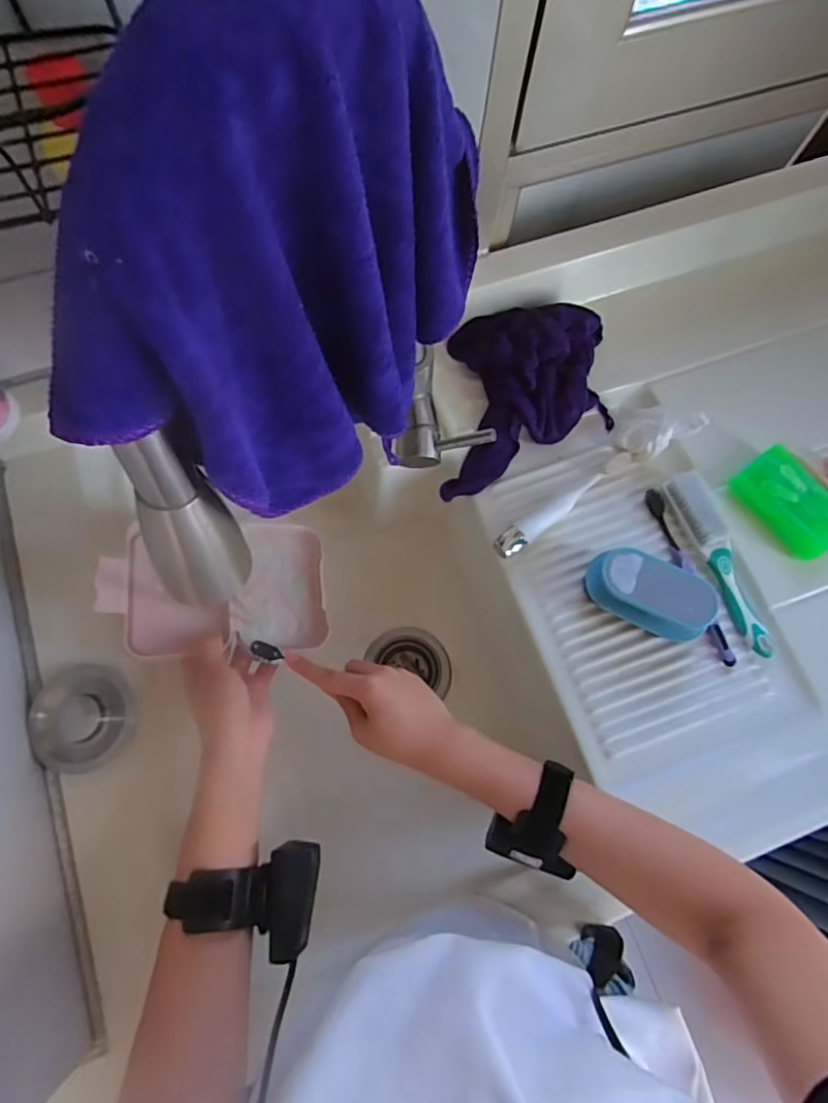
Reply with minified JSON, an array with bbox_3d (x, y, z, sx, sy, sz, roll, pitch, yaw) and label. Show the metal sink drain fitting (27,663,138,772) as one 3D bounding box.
[{"bbox_3d":[-0.277,0.139,0.457,0.081,0.032,0.082,1,74,-2],"label":"metal sink drain fitting"}]

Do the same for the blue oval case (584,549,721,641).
[{"bbox_3d":[0.212,0.040,0.503,0.108,0.054,0.056,26,75,5],"label":"blue oval case"}]

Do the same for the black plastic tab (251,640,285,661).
[{"bbox_3d":[-0.125,0.086,0.468,0.029,0.006,0.012,22,75,-3],"label":"black plastic tab"}]

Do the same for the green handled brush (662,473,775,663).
[{"bbox_3d":[0.300,0.008,0.529,0.035,0.026,0.183,-17,76,-7],"label":"green handled brush"}]

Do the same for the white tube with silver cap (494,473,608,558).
[{"bbox_3d":[0.137,-0.040,0.547,0.136,0.018,0.023,-36,79,-11],"label":"white tube with silver cap"}]

